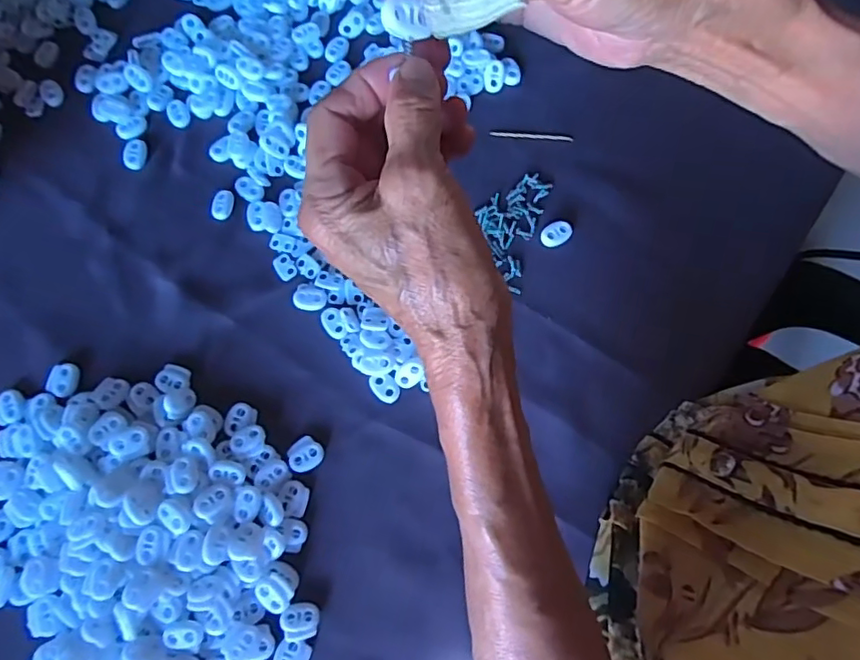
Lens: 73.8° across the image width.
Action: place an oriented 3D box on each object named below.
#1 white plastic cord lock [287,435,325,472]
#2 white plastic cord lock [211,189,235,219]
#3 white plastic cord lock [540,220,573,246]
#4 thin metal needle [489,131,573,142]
[{"bbox_3d":[-0.079,0.079,0.362,0.020,0.004,0.021,41,79,9],"label":"white plastic cord lock"},{"bbox_3d":[-0.148,-0.090,0.409,0.015,0.004,0.022,4,76,1],"label":"white plastic cord lock"},{"bbox_3d":[0.090,-0.069,0.407,0.023,0.007,0.017,-22,77,-6],"label":"white plastic cord lock"},{"bbox_3d":[0.077,-0.148,0.434,0.062,0.004,0.004,4,76,1],"label":"thin metal needle"}]

